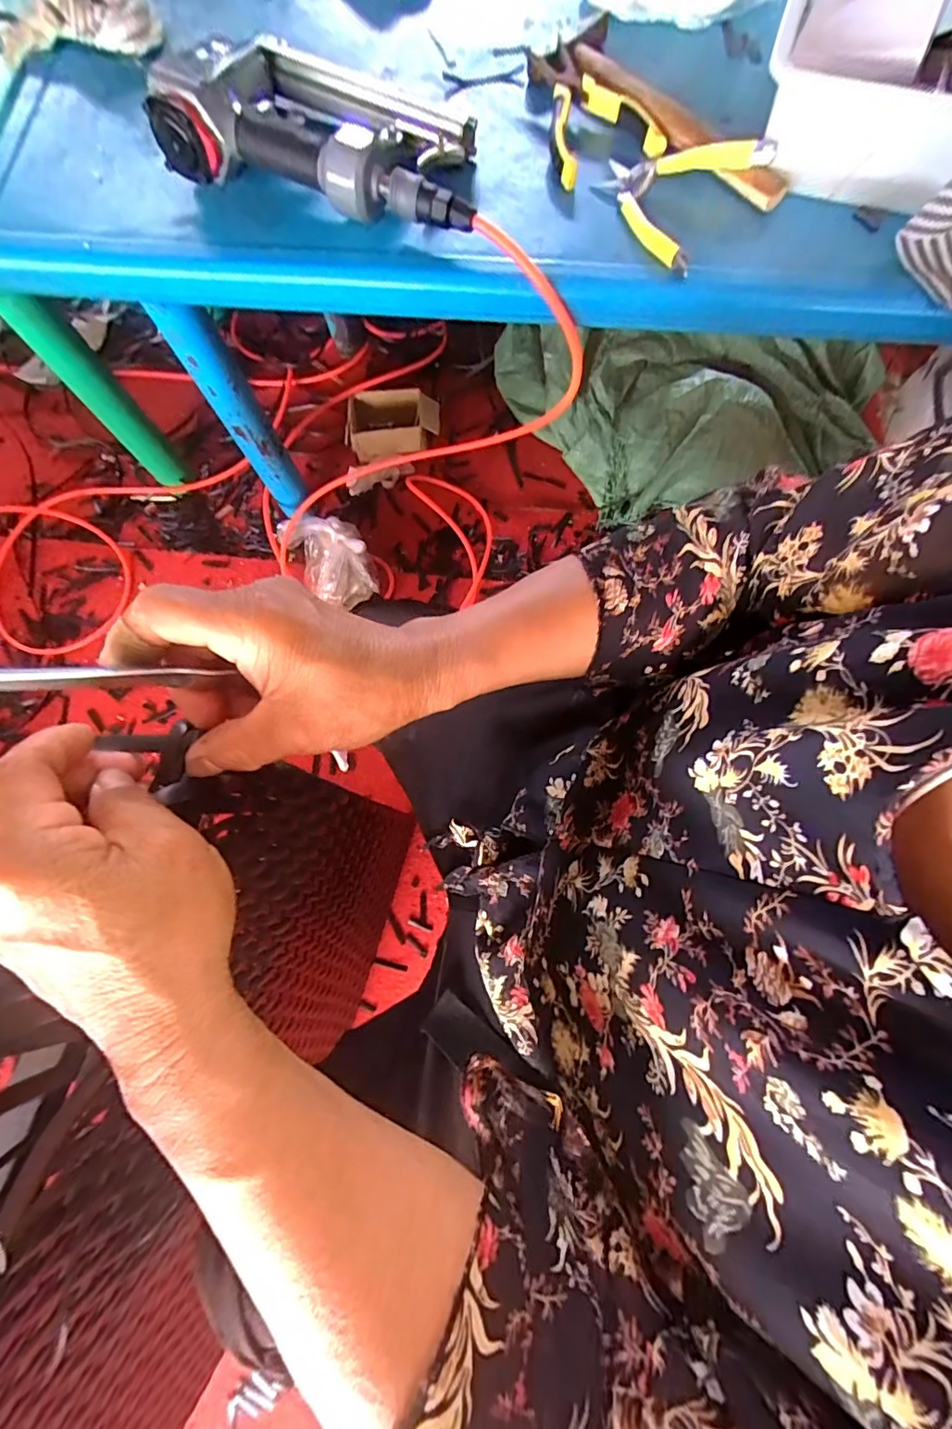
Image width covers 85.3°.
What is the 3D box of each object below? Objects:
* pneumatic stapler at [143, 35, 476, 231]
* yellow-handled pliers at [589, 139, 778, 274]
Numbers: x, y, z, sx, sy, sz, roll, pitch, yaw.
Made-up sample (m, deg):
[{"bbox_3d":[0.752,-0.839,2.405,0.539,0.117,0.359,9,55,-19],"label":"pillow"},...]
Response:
[{"bbox_3d":[-0.119,-0.524,0.458,0.283,0.064,0.151,18,80,4],"label":"pneumatic stapler"},{"bbox_3d":[0.168,-0.467,0.454,0.130,0.032,0.128,0,79,1],"label":"yellow-handled pliers"}]

